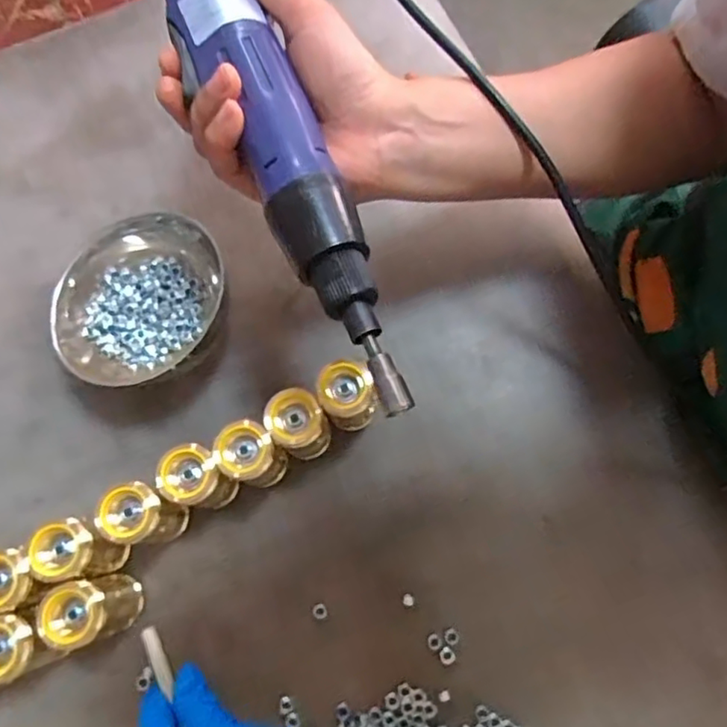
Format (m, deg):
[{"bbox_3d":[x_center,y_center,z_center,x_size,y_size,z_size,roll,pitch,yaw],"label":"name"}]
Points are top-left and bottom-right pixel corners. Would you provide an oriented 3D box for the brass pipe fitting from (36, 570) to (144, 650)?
[{"bbox_3d":[-0.143,0.131,0.321,0.030,0.063,0.031,0,74,1],"label":"brass pipe fitting"}]

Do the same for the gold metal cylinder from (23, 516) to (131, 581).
[{"bbox_3d":[-0.156,0.102,0.328,0.034,0.061,0.030,-6,73,-2],"label":"gold metal cylinder"}]

